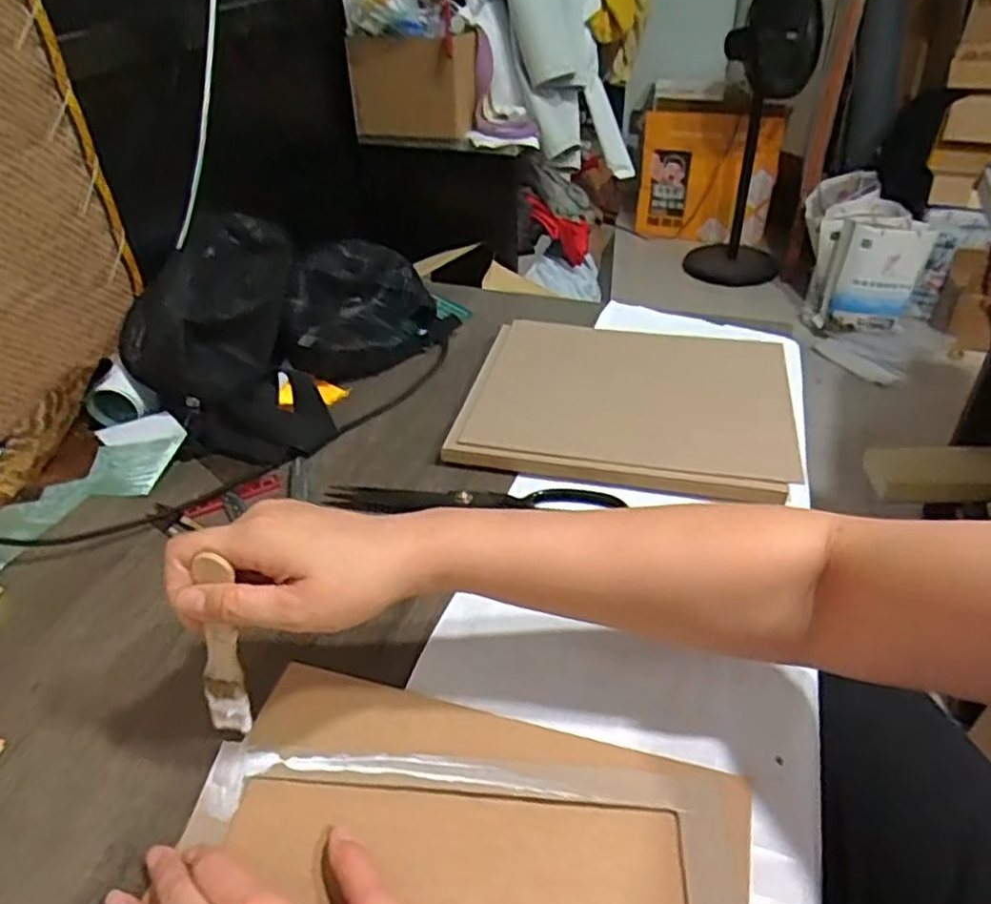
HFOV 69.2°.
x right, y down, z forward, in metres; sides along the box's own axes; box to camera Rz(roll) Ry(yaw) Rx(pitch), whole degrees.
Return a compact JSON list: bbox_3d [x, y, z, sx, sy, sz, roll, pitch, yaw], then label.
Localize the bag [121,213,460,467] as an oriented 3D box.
[{"bbox_3d":[-0.234,-0.141,0.747,0.258,0.115,0.303,19,42,24],"label":"bag"}]

